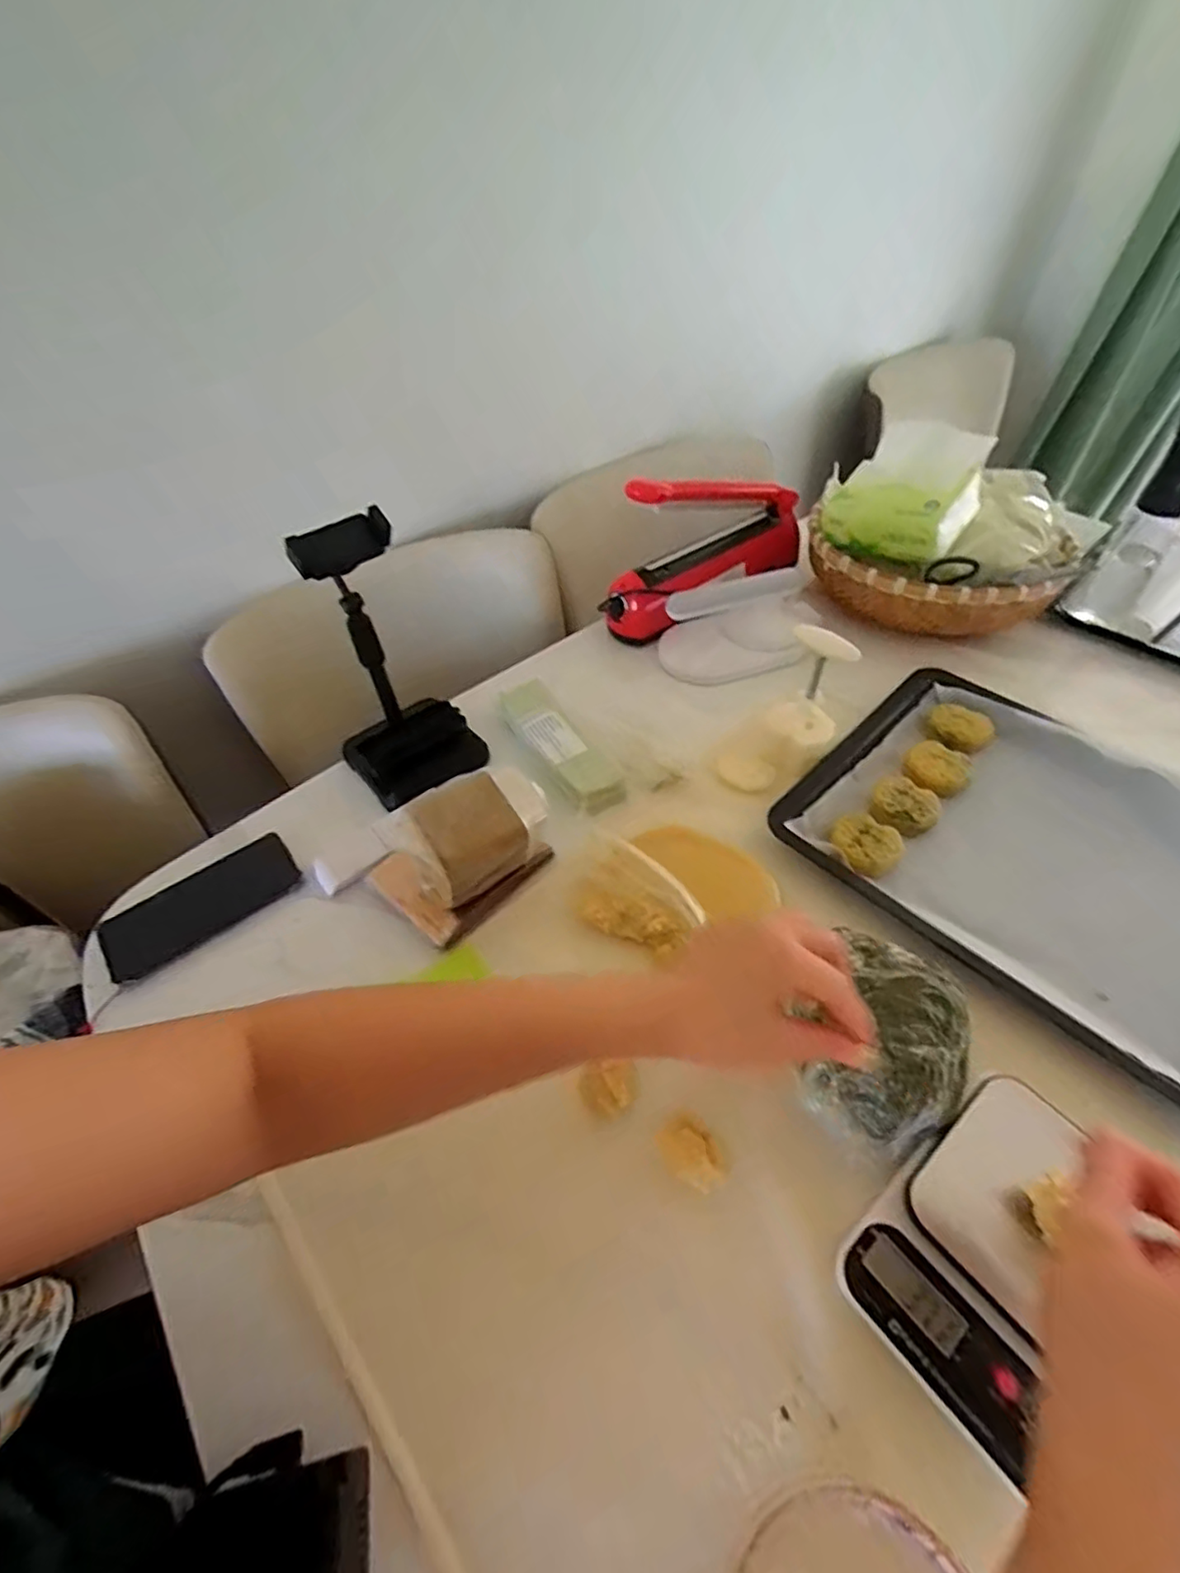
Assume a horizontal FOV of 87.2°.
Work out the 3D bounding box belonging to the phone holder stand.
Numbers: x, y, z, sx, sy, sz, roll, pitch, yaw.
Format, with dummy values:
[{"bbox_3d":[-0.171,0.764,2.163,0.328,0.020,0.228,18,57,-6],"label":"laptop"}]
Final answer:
[{"bbox_3d":[-0.195,-0.112,0.582,0.128,0.240,0.114,-27,53,-18],"label":"phone holder stand"}]

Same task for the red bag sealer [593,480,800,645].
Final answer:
[{"bbox_3d":[0.154,-0.317,0.784,0.307,0.169,0.067,-31,54,-21],"label":"red bag sealer"}]

